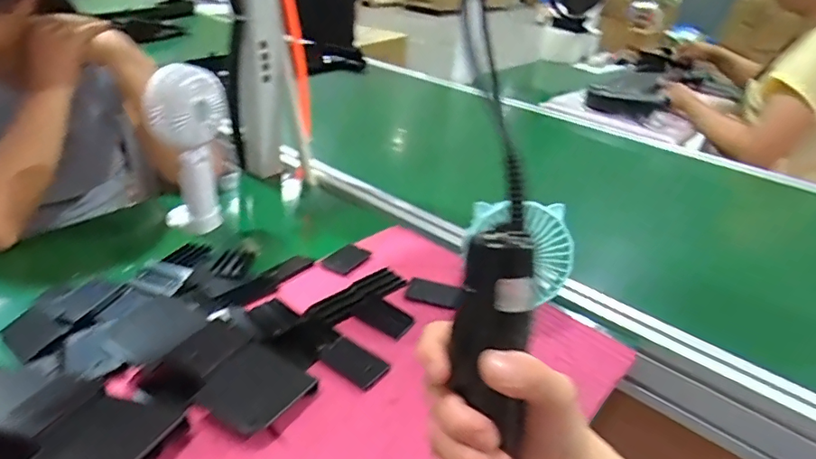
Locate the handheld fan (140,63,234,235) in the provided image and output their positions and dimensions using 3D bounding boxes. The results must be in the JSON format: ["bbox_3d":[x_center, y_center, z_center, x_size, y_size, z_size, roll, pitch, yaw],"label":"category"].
[{"bbox_3d":[-0.249,-0.089,0.589,0.080,0.184,0.057,-3,32,-14],"label":"handheld fan"}]

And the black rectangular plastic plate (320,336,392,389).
[{"bbox_3d":[-0.047,0.116,0.449,0.055,0.006,0.034,23,35,27],"label":"black rectangular plastic plate"}]

